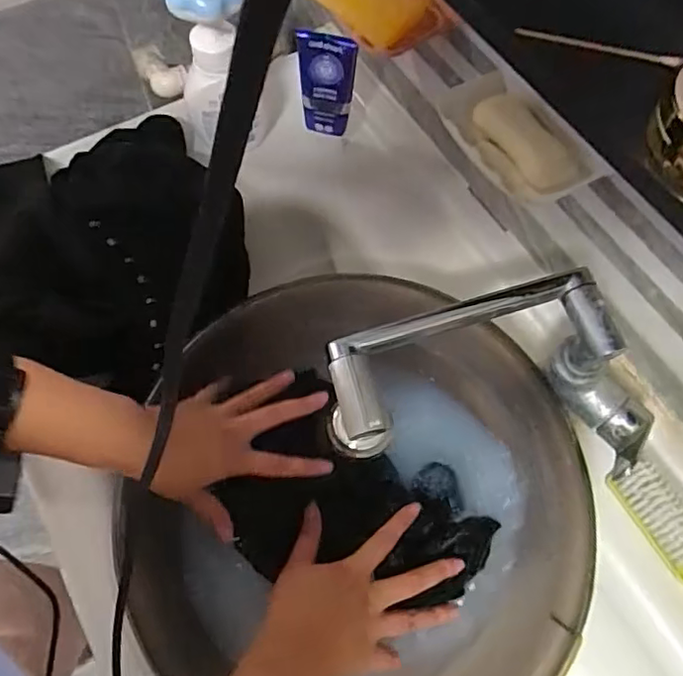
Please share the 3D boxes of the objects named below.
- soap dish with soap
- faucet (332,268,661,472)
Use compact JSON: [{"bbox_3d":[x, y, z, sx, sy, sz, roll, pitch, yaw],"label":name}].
[{"bbox_3d":[0.134,-0.153,0.466,0.073,0.027,0.127,-30,70,-14],"label":"soap dish with soap"},{"bbox_3d":[0.113,0.027,0.431,0.239,0.098,0.111,2,66,0],"label":"faucet"}]

